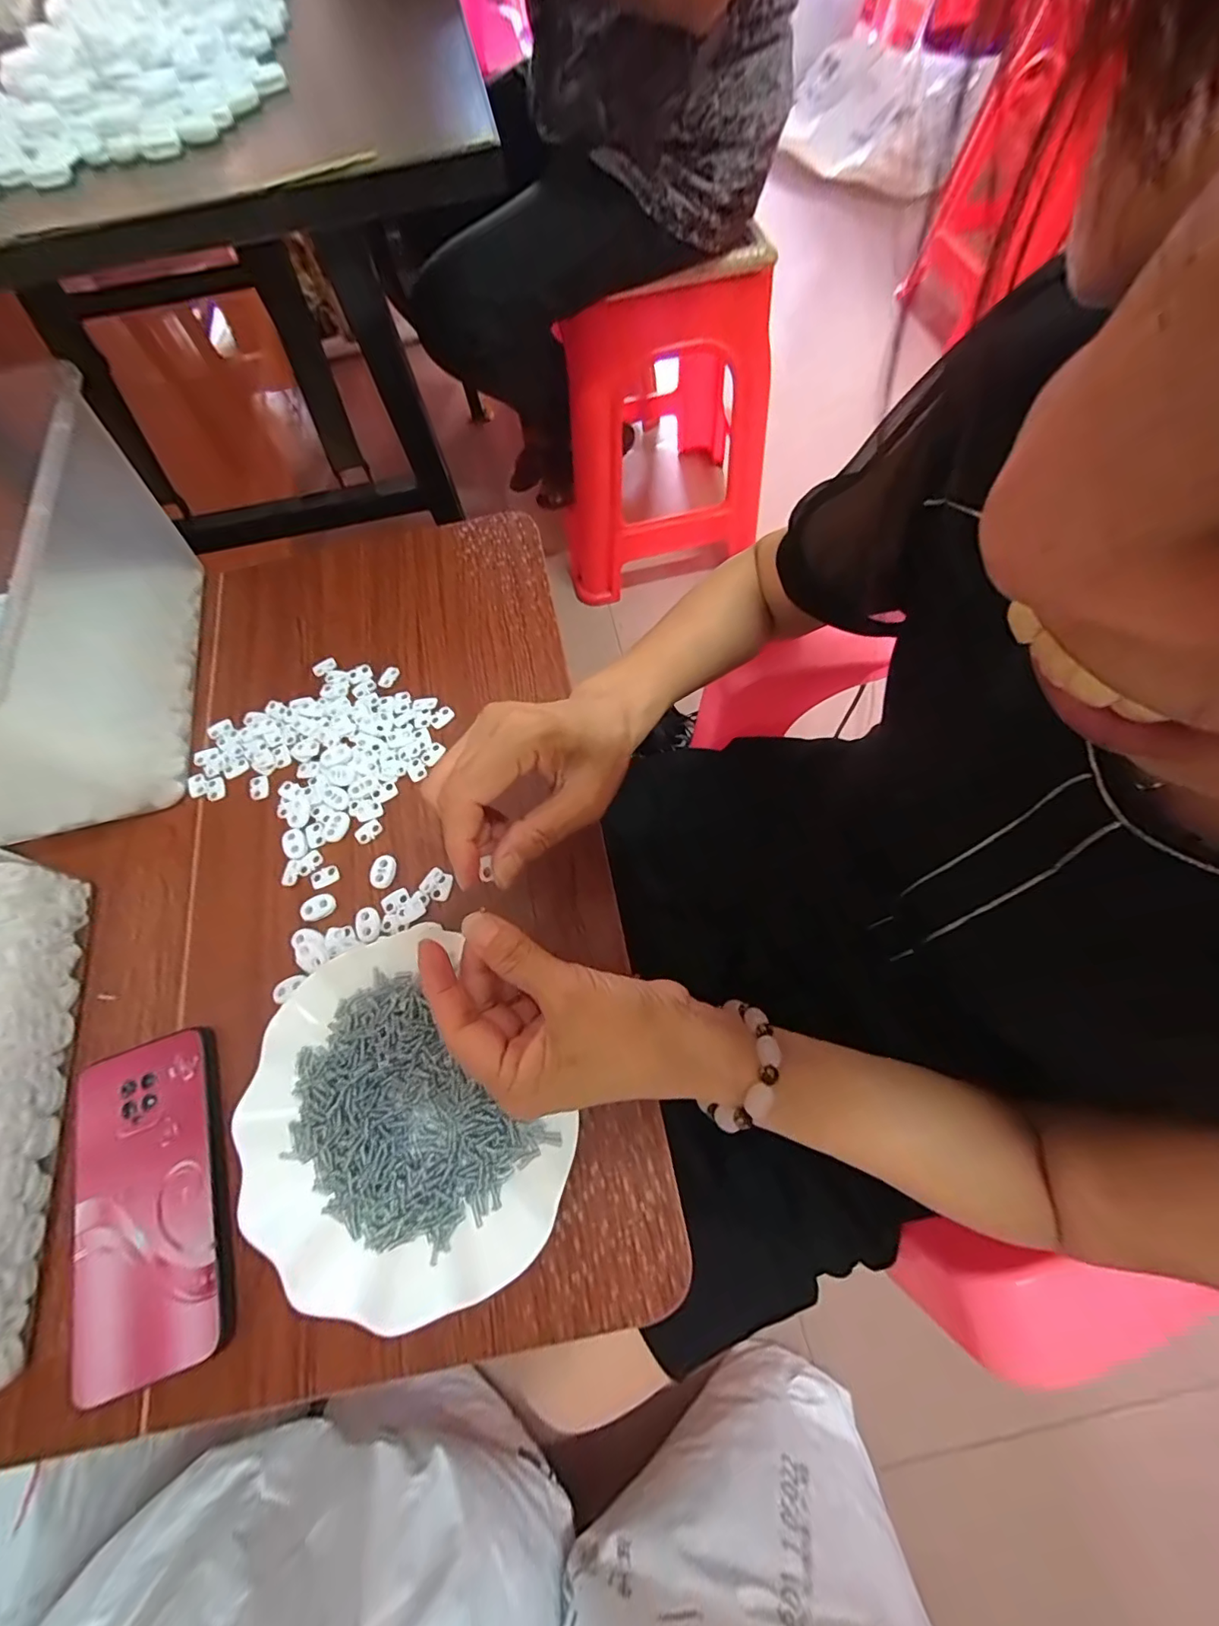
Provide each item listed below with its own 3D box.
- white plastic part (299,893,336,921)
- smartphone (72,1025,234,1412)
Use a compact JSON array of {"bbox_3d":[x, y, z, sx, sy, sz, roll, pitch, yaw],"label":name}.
[{"bbox_3d":[-0.197,0.064,0.350,0.022,0.006,0.016,-19,69,-7],"label":"white plastic part"},{"bbox_3d":[-0.257,0.214,0.290,0.079,0.006,0.162,-19,69,-8],"label":"smartphone"}]

